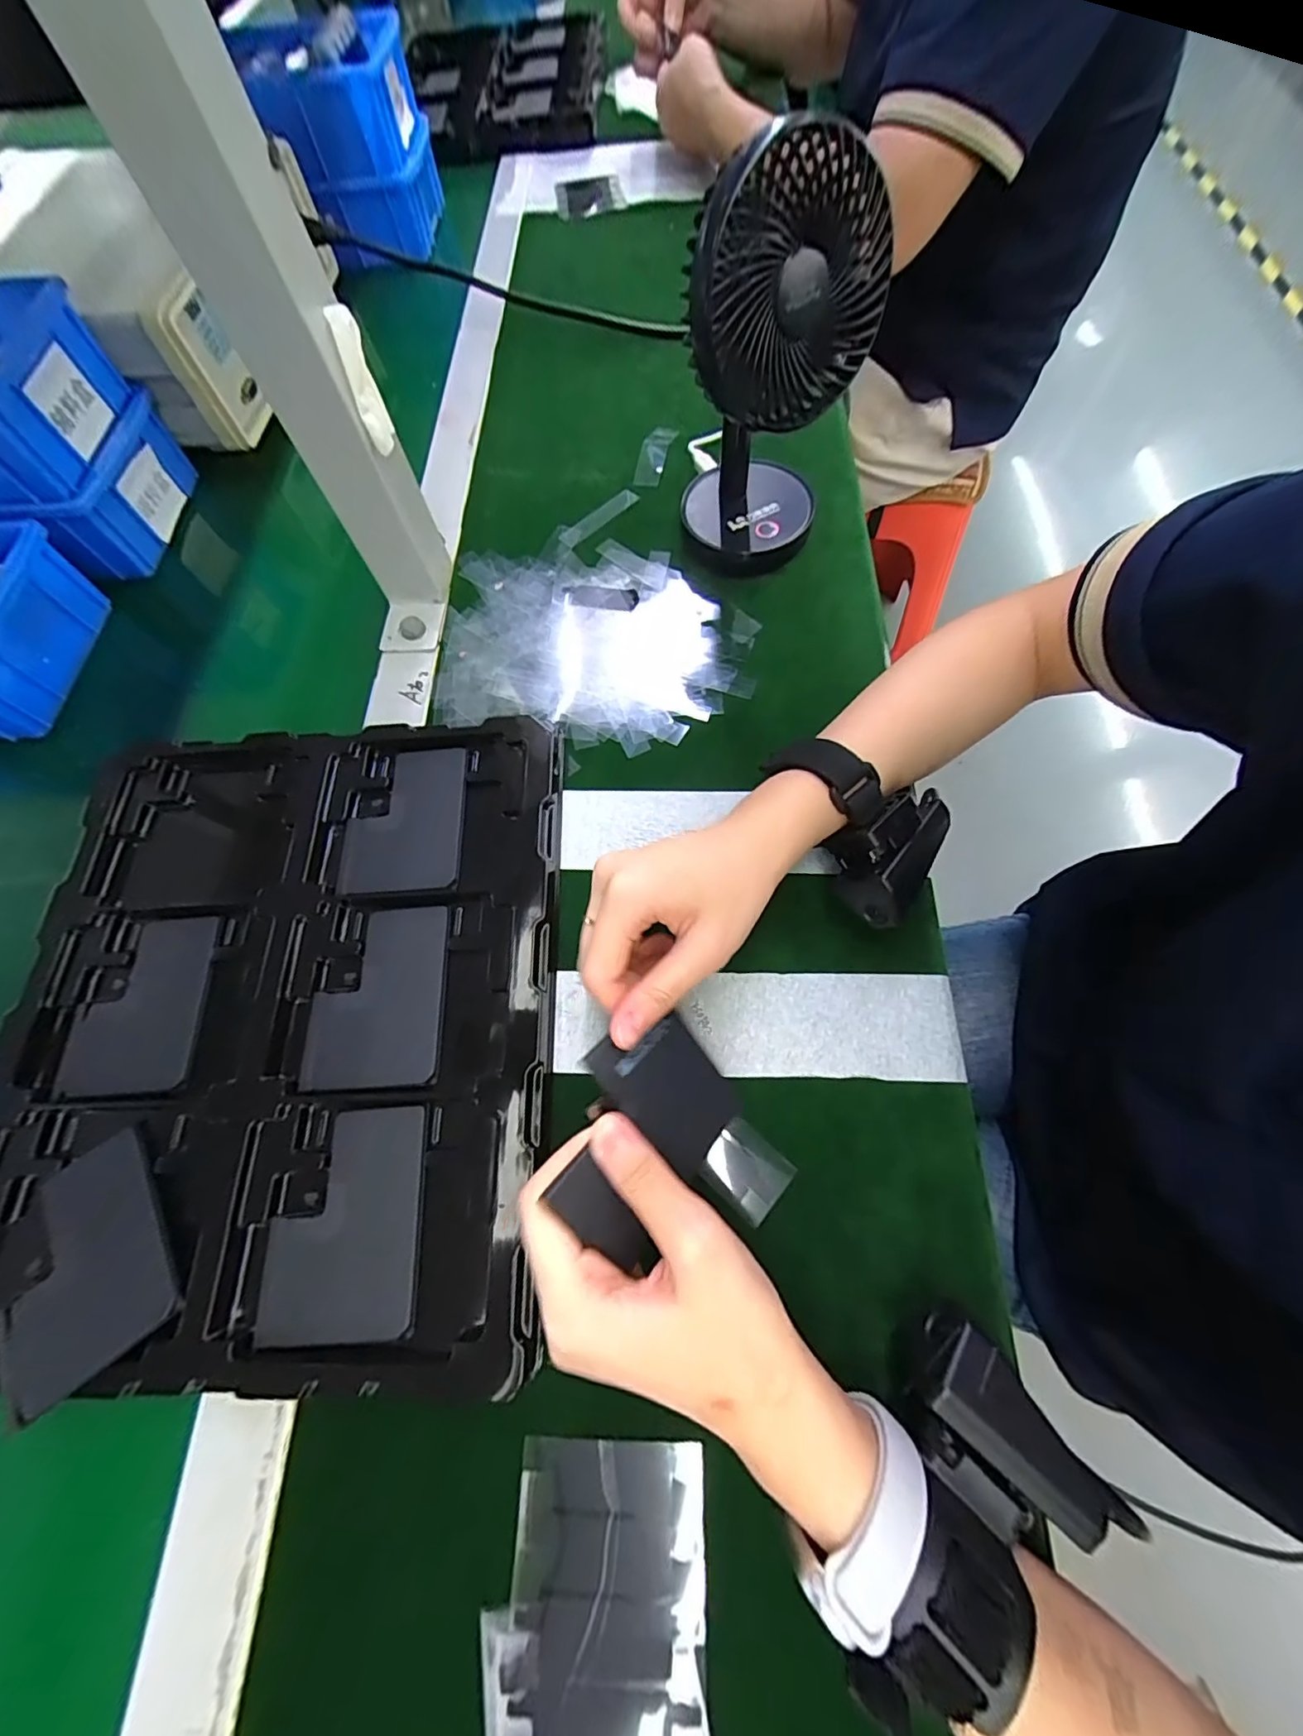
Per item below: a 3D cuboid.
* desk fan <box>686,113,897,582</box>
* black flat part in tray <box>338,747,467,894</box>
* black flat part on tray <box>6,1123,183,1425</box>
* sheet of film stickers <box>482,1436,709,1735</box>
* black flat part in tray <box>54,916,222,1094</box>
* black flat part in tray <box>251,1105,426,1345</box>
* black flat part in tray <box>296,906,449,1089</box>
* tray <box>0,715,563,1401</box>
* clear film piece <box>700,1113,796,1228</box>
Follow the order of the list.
[{"bbox_3d":[0.067,-0.278,0.330,0.084,0.181,0.116,4,68,5],"label":"desk fan"},{"bbox_3d":[-0.143,-0.029,0.329,0.068,0.005,0.090,-4,67,1],"label":"black flat part in tray"},{"bbox_3d":[-0.253,0.175,0.250,0.068,0.006,0.088,-35,70,-11],"label":"black flat part on tray"},{"bbox_3d":[-0.018,0.300,0.206,0.084,0.005,0.137,-7,65,1],"label":"sheet of film stickers"},{"bbox_3d":[-0.269,0.071,0.302,0.066,0.010,0.090,-3,67,2],"label":"black flat part in tray"},{"bbox_3d":[-0.139,0.159,0.257,0.069,0.005,0.090,-4,67,1],"label":"black flat part in tray"},{"bbox_3d":[-0.142,0.065,0.294,0.067,0.004,0.089,-3,67,2],"label":"black flat part in tray"},{"bbox_3d":[-0.194,0.067,0.292,0.282,0.024,0.318,-2,67,2],"label":"tray"},{"bbox_3d":[0.044,0.141,0.266,0.037,0.004,0.032,37,77,18],"label":"clear film piece"}]

